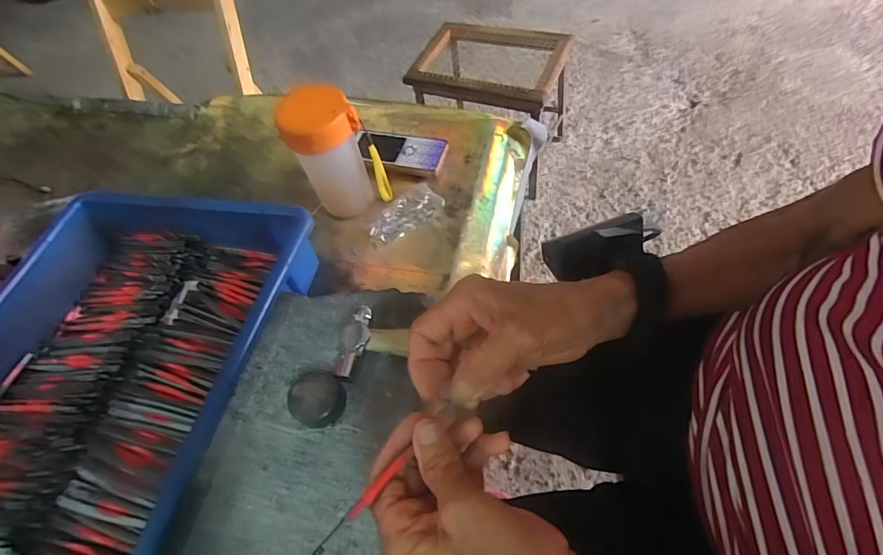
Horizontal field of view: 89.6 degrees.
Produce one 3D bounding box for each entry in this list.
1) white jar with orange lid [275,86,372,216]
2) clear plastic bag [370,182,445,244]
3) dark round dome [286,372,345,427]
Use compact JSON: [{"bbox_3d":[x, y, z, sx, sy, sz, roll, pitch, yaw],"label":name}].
[{"bbox_3d":[-0.117,-0.121,0.465,0.077,0.138,0.061,-27,58,-10],"label":"white jar with orange lid"},{"bbox_3d":[-0.042,-0.074,0.501,0.085,0.020,0.049,-32,58,-12],"label":"clear plastic bag"},{"bbox_3d":[-0.092,0.090,0.329,0.037,0.021,0.036,-4,57,7],"label":"dark round dome"}]

